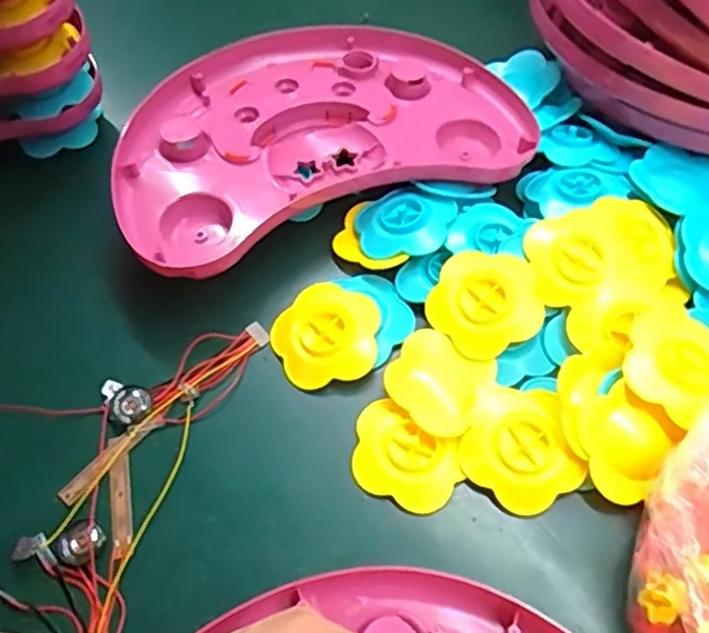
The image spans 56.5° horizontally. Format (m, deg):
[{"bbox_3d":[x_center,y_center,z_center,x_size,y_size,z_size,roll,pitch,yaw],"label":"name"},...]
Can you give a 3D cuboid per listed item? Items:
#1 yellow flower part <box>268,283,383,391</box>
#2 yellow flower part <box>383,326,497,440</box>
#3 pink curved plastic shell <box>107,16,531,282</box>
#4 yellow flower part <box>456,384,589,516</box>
[{"bbox_3d":[-0.020,0.011,0.479,0.078,0.021,0.075,-7,58,-5],"label":"yellow flower part"},{"bbox_3d":[0.055,0.046,0.451,0.065,0.011,0.067,28,62,16],"label":"yellow flower part"},{"bbox_3d":[-0.032,-0.164,0.558,0.349,0.039,0.231,-21,60,-13],"label":"pink curved plastic shell"},{"bbox_3d":[0.110,0.085,0.429,0.076,0.021,0.072,0,58,0],"label":"yellow flower part"}]

